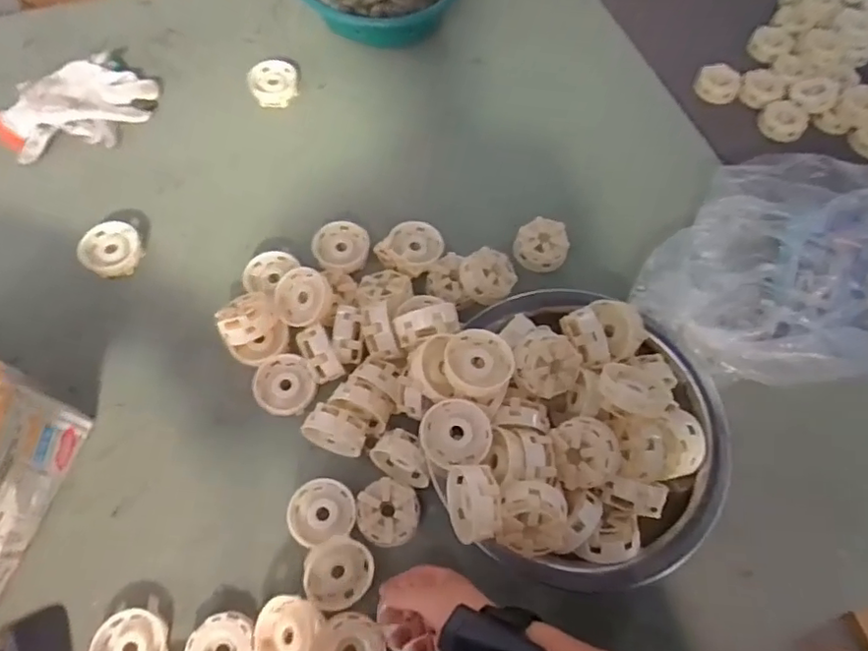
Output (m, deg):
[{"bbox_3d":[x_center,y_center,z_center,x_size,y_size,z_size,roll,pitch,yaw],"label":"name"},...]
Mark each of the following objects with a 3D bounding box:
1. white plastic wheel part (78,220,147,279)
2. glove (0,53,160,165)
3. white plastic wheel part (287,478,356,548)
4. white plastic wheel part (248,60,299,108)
[{"bbox_3d":[-0.408,-0.097,0.735,0.071,0.024,0.071,3,71,-9],"label":"white plastic wheel part"},{"bbox_3d":[-0.506,-0.311,0.825,0.215,0.030,0.143,-35,72,-18],"label":"glove"},{"bbox_3d":[-0.117,0.196,0.609,0.067,0.023,0.063,1,65,-3],"label":"white plastic wheel part"},{"bbox_3d":[-0.240,-0.364,0.866,0.068,0.024,0.082,-4,65,-6],"label":"white plastic wheel part"}]

